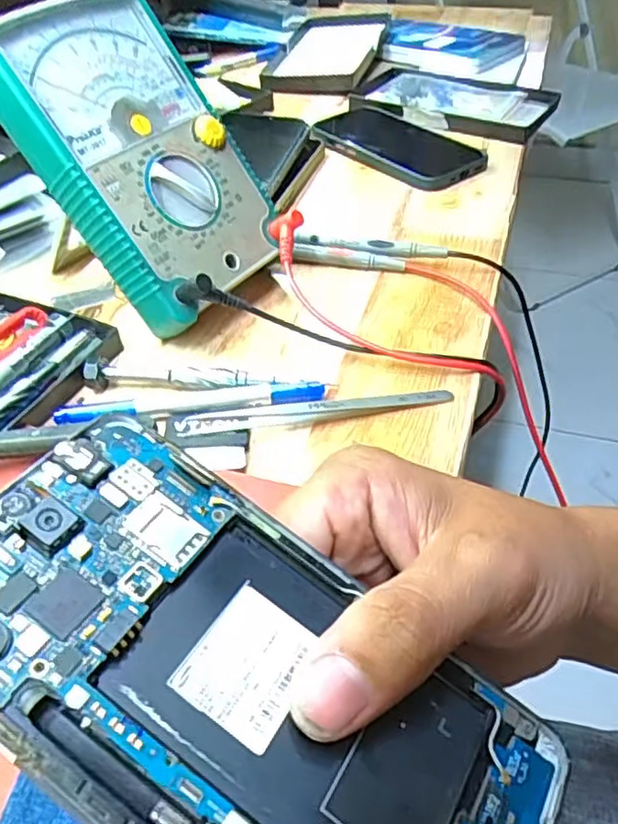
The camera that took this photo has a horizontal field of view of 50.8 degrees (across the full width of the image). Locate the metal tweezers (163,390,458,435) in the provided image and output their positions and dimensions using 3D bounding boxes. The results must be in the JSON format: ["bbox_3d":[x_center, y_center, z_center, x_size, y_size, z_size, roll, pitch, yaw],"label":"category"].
[{"bbox_3d":[0.004,-0.001,0.318,0.136,0.009,0.014,-8,44,-5],"label":"metal tweezers"}]

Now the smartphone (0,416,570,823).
[{"bbox_3d":[-0.015,0.062,0.148,0.147,0.007,0.075,36,52,8],"label":"smartphone"}]

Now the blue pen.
[{"bbox_3d":[-0.058,-0.005,0.322,0.130,0.006,0.012,-8,44,-5],"label":"blue pen"}]

